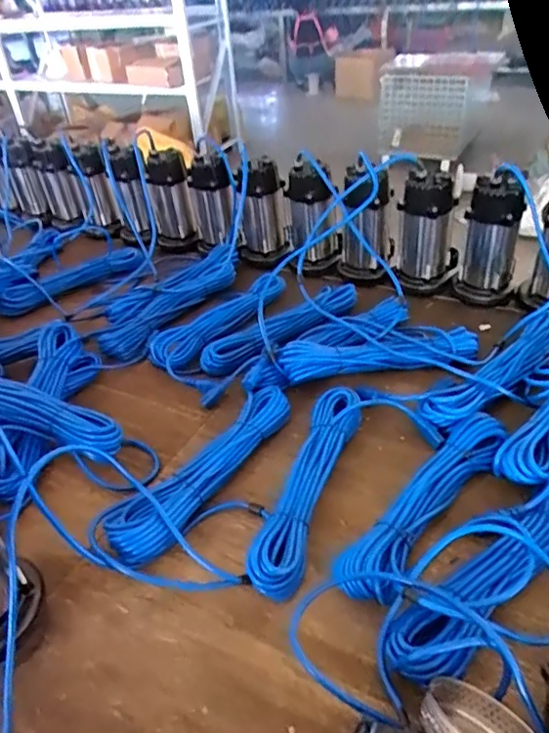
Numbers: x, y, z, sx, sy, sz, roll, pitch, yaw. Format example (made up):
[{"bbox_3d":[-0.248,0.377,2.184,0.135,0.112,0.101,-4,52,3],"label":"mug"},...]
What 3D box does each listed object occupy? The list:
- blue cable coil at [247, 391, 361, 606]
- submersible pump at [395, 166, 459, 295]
[{"bbox_3d":[0.049,0.142,0.750,0.067,0.042,0.352,9,39,19],"label":"blue cable coil"},{"bbox_3d":[0.314,-0.278,1.129,0.119,0.234,0.104,8,39,16],"label":"submersible pump"}]

